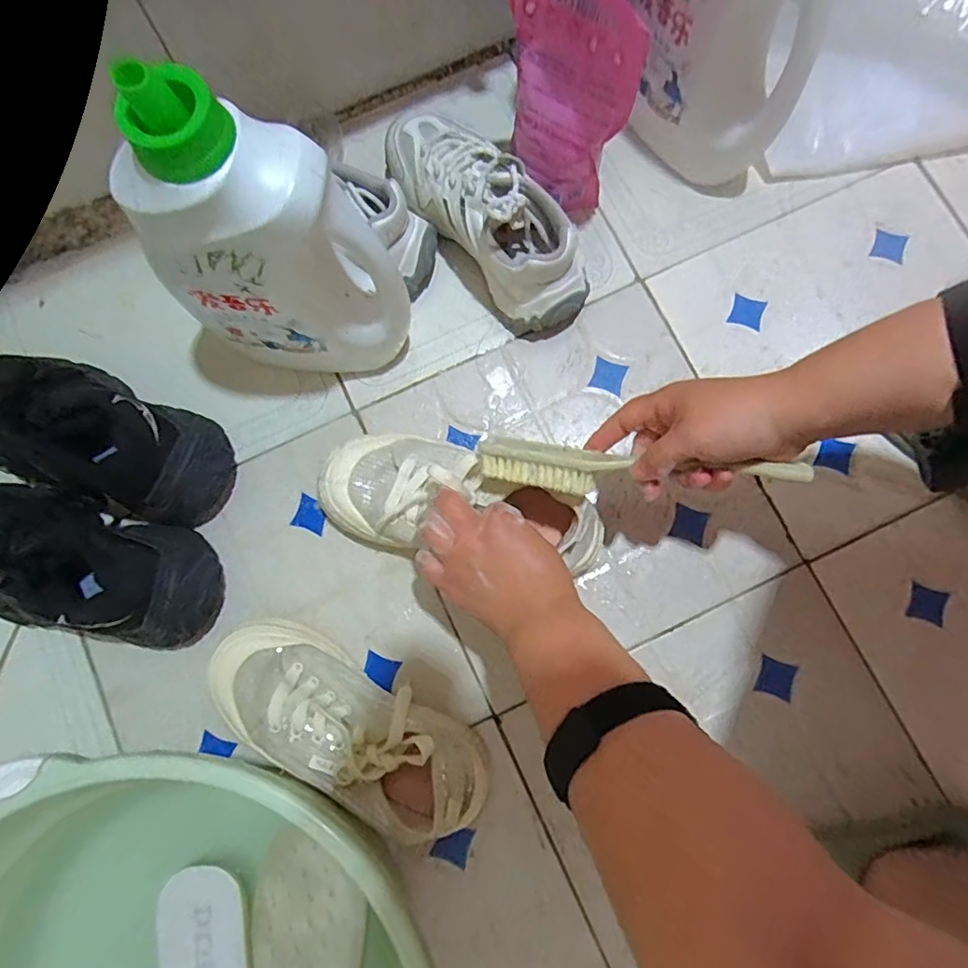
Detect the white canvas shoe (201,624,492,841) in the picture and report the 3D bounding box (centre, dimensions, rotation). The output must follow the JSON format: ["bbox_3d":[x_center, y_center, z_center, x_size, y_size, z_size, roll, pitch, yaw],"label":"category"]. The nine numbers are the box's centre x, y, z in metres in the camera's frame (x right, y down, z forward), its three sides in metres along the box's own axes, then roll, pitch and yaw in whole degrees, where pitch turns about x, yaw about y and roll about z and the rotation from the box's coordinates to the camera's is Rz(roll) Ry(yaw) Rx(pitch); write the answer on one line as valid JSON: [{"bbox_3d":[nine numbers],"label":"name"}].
[{"bbox_3d":[-0.111,0.190,0.451,0.229,0.069,0.092,26,81,7],"label":"white canvas shoe"}]

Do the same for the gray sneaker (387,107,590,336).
[{"bbox_3d":[0.001,-0.245,0.518,0.081,0.091,0.237,-41,81,-6],"label":"gray sneaker"}]

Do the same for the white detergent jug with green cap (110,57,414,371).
[{"bbox_3d":[-0.147,-0.158,0.406,0.155,0.249,0.074,13,76,4],"label":"white detergent jug with green cap"}]

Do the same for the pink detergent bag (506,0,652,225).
[{"bbox_3d":[0.060,-0.320,0.478,0.124,0.199,0.046,43,83,9],"label":"pink detergent bag"}]

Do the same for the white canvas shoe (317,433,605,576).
[{"bbox_3d":[-0.018,0.015,0.467,0.233,0.103,0.097,13,80,4],"label":"white canvas shoe"}]

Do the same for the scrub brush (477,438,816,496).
[{"bbox_3d":[0.102,-0.011,0.396,0.217,0.026,0.039,4,79,22],"label":"scrub brush"}]

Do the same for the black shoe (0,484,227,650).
[{"bbox_3d":[-0.348,0.059,0.465,0.254,0.098,0.093,15,80,5],"label":"black shoe"}]

